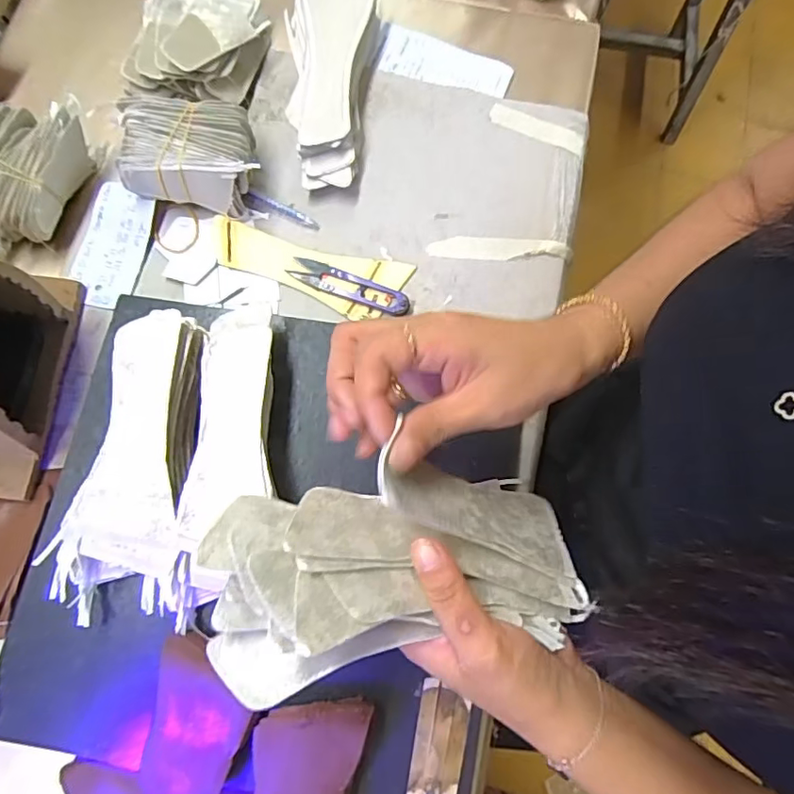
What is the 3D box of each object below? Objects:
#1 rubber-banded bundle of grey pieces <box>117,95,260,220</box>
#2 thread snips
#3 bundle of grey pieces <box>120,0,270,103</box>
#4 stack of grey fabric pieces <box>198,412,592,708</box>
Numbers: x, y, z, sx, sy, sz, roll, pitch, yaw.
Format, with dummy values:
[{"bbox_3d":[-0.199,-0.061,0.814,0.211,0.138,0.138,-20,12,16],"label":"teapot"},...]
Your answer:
[{"bbox_3d":[-0.157,-0.192,0.433,0.097,0.059,0.072,6,75,0],"label":"rubber-banded bundle of grey pieces"},{"bbox_3d":[-0.037,-0.088,0.435,0.098,0.009,0.021,21,76,4],"label":"thread snips"},{"bbox_3d":[-0.172,-0.310,0.470,0.110,0.050,0.114,0,75,-1],"label":"bundle of grey pieces"},{"bbox_3d":[0.009,0.083,0.278,0.194,0.058,0.093,-1,74,-23],"label":"stack of grey fabric pieces"}]

